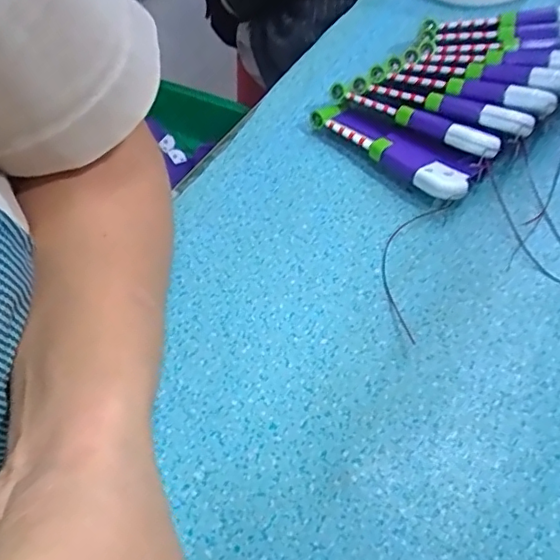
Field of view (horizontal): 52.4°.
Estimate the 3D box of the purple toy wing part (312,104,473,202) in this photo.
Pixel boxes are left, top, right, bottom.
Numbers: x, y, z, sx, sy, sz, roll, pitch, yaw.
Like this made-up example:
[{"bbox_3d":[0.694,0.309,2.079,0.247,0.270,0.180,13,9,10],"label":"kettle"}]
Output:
[{"bbox_3d":[0.070,-0.085,0.365,0.026,0.025,0.120,-34,55,-21],"label":"purple toy wing part"}]

